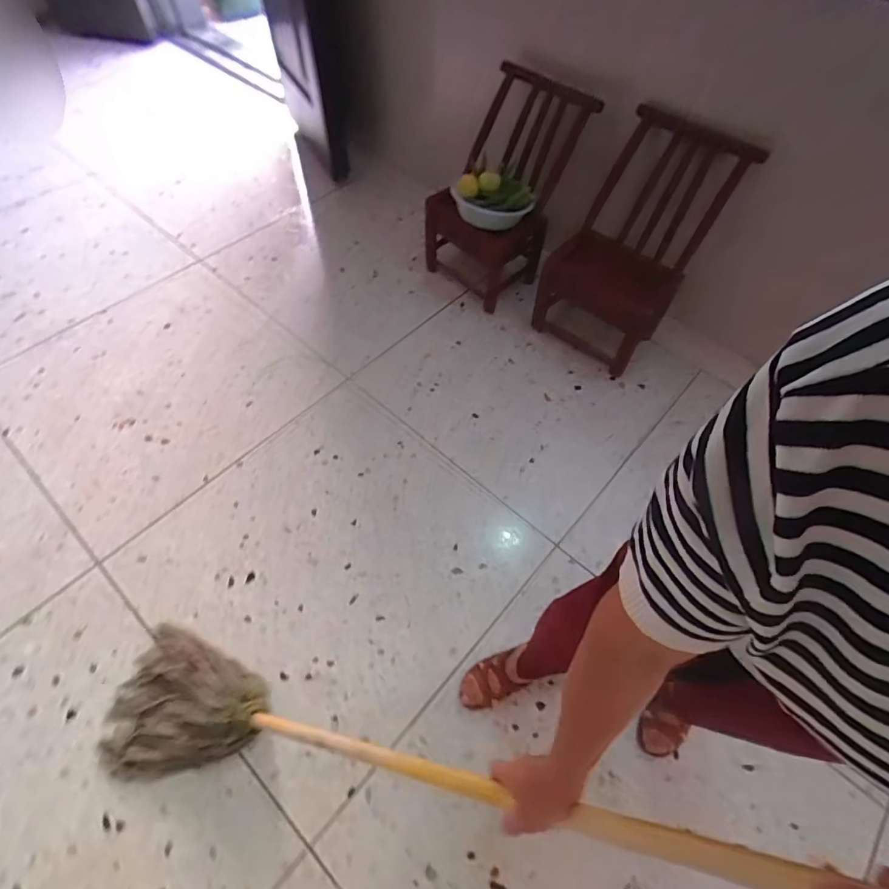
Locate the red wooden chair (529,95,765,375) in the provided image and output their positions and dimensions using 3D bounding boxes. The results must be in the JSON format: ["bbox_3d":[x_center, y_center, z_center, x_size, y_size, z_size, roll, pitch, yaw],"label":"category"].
[{"bbox_3d":[0.604,-0.641,1.527,0.404,0.654,0.429,31,63,16],"label":"red wooden chair"}]

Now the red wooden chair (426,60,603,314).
[{"bbox_3d":[0.212,-0.943,1.697,0.438,0.617,0.457,-36,66,-21],"label":"red wooden chair"}]

